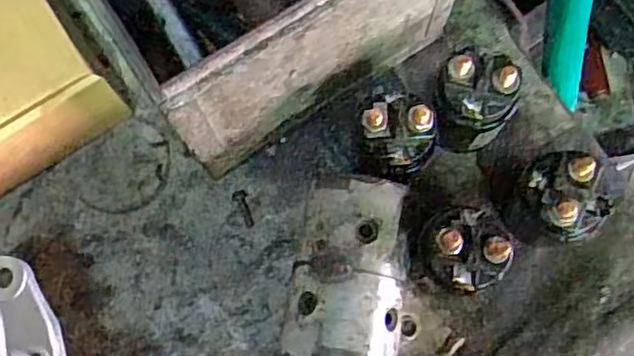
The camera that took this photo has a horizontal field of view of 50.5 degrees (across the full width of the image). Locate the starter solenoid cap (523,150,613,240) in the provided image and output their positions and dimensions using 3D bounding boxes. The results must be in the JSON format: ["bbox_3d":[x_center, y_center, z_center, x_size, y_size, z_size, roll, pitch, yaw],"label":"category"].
[{"bbox_3d":[0.136,0.008,0.361,0.037,0.030,0.046,-35,79,-6],"label":"starter solenoid cap"}]

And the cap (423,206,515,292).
[{"bbox_3d":[0.080,0.037,0.357,0.046,0.026,0.044,0,77,2],"label":"cap"}]

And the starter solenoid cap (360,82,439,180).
[{"bbox_3d":[0.045,-0.026,0.381,0.041,0.045,0.041,0,77,2],"label":"starter solenoid cap"}]

